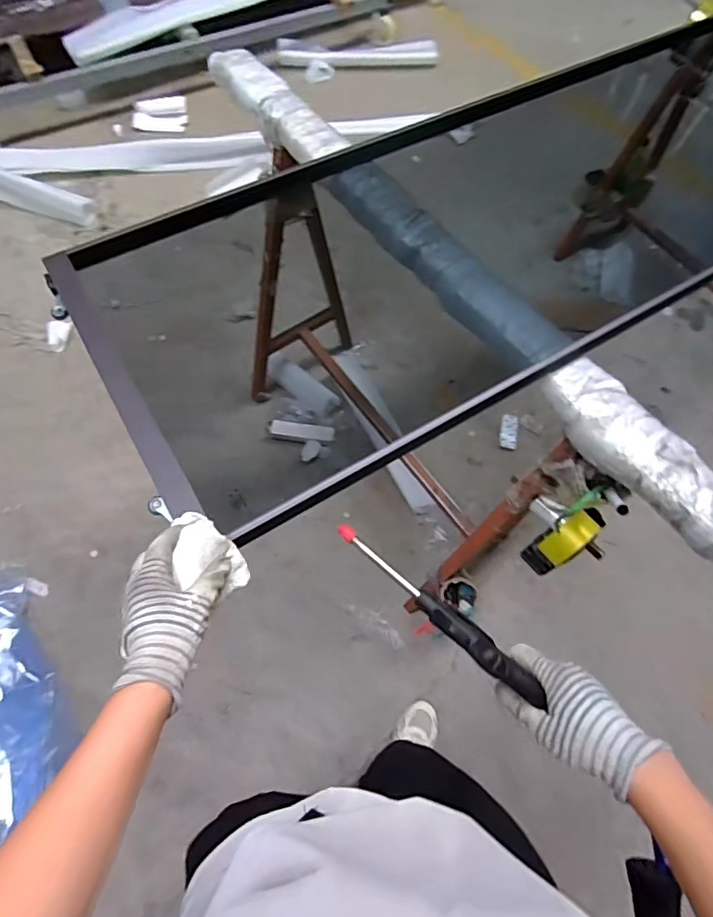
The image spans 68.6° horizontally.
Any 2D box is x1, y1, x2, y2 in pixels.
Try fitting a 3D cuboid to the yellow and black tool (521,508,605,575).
[{"bbox_3d":[0.382,0.140,0.945,0.125,0.146,0.058,-33,70,-17],"label":"yellow and black tool"}]

